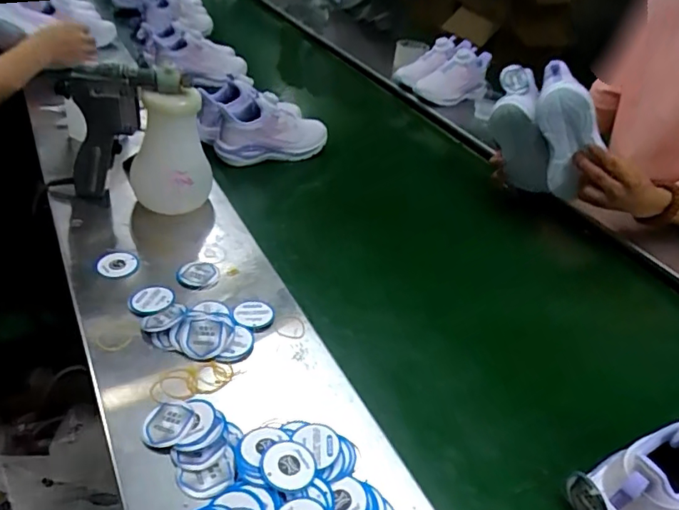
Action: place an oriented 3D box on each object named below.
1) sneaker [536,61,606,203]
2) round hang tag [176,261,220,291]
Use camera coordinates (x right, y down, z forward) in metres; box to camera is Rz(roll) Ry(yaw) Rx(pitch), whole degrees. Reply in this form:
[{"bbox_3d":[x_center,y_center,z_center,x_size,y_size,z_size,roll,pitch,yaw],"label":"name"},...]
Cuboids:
[{"bbox_3d":[0.334,-0.175,0.782,0.071,0.202,0.069,-12,39,10],"label":"sneaker"},{"bbox_3d":[-0.173,0.024,0.642,0.048,0.010,0.038,11,54,-10],"label":"round hang tag"}]

